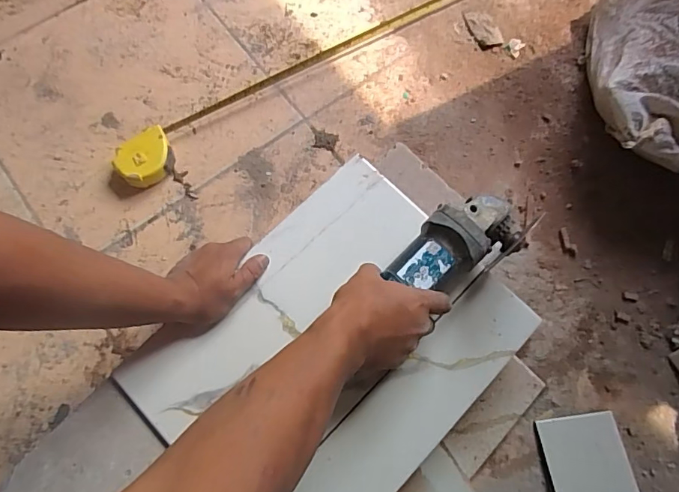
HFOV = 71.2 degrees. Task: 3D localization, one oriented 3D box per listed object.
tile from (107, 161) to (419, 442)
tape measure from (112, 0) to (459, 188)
[{"bbox_3d":[-0.073,0.053,0.564,0.390,0.011,0.125,-42,78,-13],"label":"tile"},{"bbox_3d":[-0.033,-0.290,0.746,0.686,0.034,0.071,-34,77,-12],"label":"tape measure"}]

